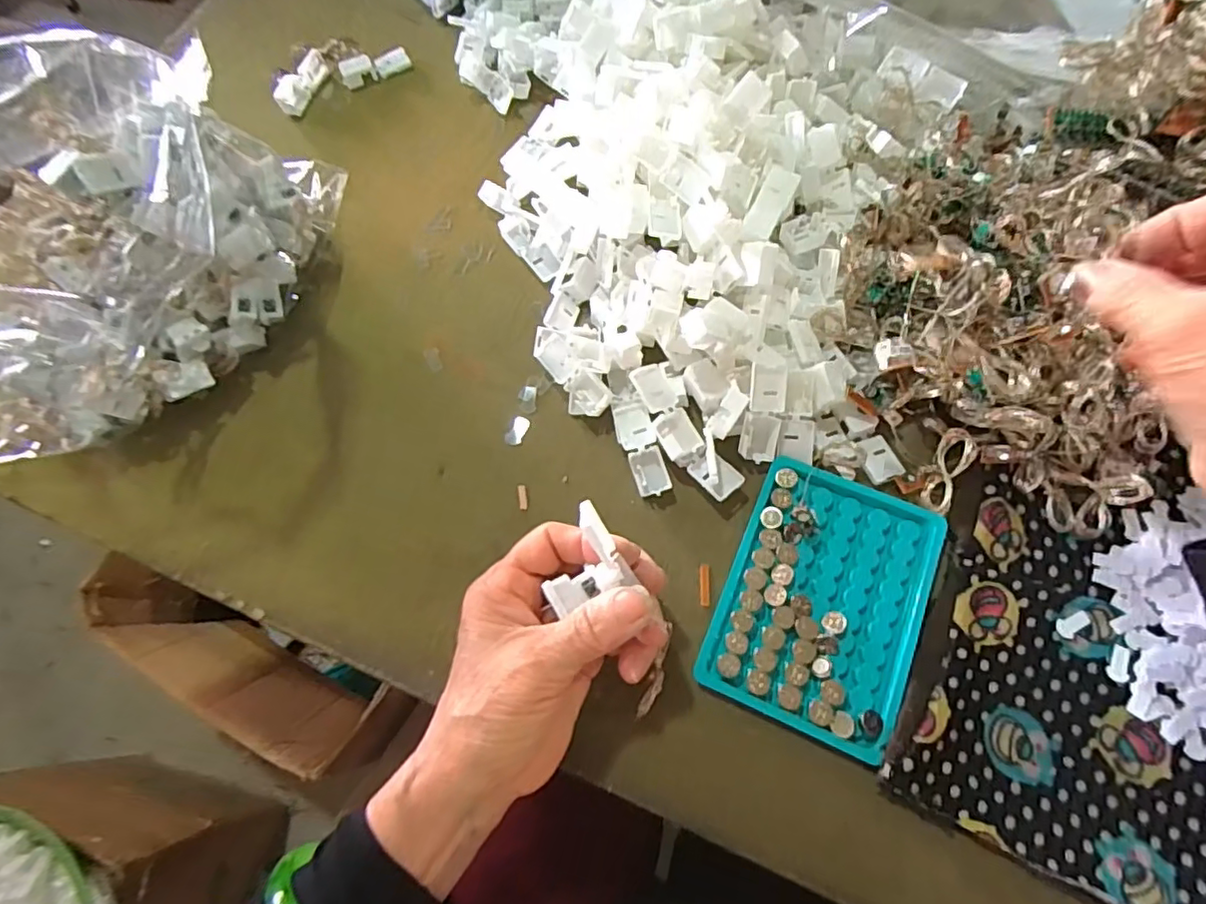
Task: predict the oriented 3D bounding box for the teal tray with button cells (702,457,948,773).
[{"bbox_3d":[0.114,0.073,0.311,0.096,0.008,0.130,23,70,10],"label":"teal tray with button cells"}]

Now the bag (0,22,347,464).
[{"bbox_3d":[-0.286,-0.120,0.345,0.193,0.142,0.191,-4,68,0],"label":"bag"}]

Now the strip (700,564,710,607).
[{"bbox_3d":[0.054,0.071,0.323,0.005,0.004,0.022,1,67,3],"label":"strip"}]

